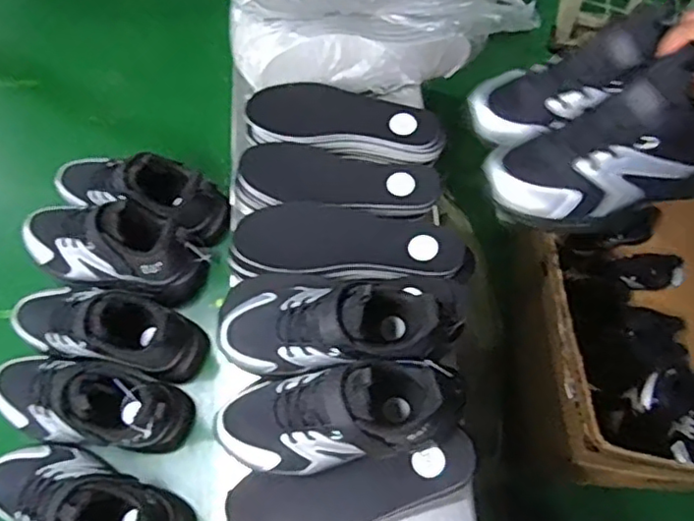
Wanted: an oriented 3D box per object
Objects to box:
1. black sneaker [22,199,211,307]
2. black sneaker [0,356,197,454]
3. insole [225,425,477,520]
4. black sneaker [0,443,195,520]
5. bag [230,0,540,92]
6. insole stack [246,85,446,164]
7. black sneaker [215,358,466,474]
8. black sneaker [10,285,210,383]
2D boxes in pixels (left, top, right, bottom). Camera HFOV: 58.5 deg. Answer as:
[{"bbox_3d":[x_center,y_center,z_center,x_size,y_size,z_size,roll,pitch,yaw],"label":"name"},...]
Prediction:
[{"bbox_3d":[-0.263,-0.016,0.688,0.210,0.104,0.085,11,69,6],"label":"black sneaker"},{"bbox_3d":[-0.267,0.140,0.628,0.212,0.096,0.086,9,69,5],"label":"black sneaker"},{"bbox_3d":[0.008,0.211,0.558,0.219,0.013,0.069,-12,86,-2],"label":"insole"},{"bbox_3d":[-0.253,0.227,0.585,0.198,0.108,0.078,18,70,8],"label":"black sneaker"},{"bbox_3d":[0.038,-0.308,0.734,0.350,0.165,0.156,-11,69,-3],"label":"bag"},{"bbox_3d":[-0.004,-0.152,0.718,0.228,0.049,0.079,15,70,7],"label":"insole stack"},{"bbox_3d":[-0.011,0.130,0.521,0.212,0.082,0.084,-4,68,0],"label":"black sneaker"},{"bbox_3d":[-0.259,0.073,0.653,0.214,0.092,0.094,12,69,6],"label":"black sneaker"}]

